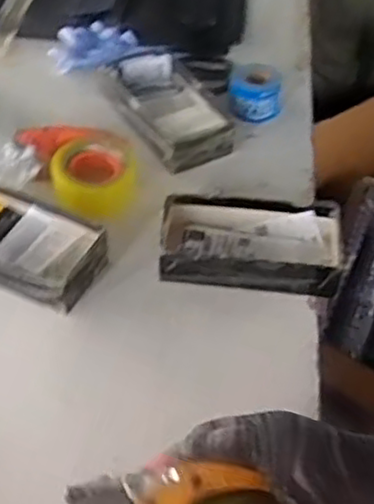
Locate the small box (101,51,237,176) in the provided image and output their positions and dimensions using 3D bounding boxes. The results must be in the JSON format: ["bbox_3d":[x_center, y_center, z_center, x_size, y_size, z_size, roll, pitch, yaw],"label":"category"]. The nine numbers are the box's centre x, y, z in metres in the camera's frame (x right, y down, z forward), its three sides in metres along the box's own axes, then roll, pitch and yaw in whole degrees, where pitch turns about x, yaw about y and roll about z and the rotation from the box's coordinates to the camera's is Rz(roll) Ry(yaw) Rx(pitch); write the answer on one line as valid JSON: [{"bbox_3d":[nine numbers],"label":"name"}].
[{"bbox_3d":[-0.033,-0.212,1.048,0.127,0.057,0.224,-17,49,-18],"label":"small box"}]

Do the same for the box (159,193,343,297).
[{"bbox_3d":[0.080,-0.005,0.862,0.225,0.053,0.122,6,46,4],"label":"box"}]

